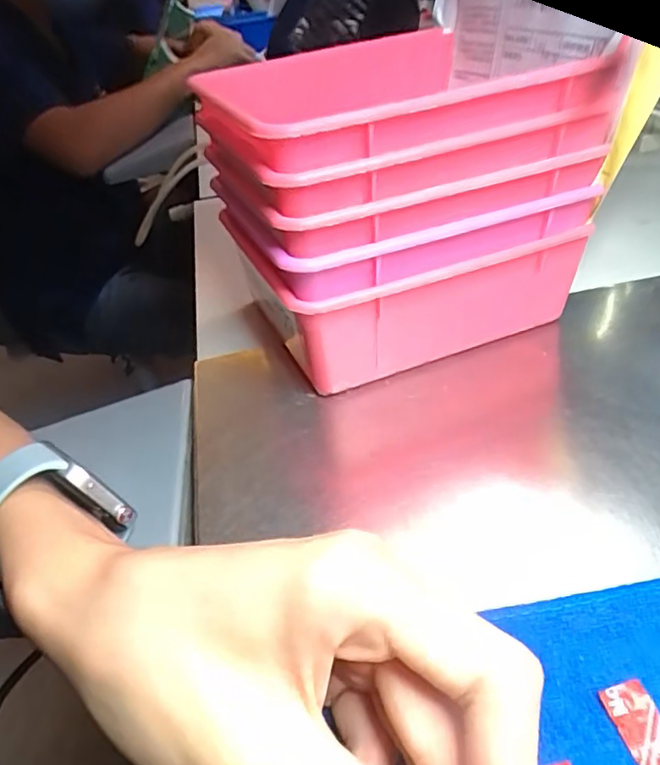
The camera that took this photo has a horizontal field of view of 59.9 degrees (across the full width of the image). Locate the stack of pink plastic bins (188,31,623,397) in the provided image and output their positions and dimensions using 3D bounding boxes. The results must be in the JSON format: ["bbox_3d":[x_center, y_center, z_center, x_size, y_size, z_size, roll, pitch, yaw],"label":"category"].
[{"bbox_3d":[0.032,-0.095,0.314,0.167,0.145,0.138,-18,39,-13],"label":"stack of pink plastic bins"}]

